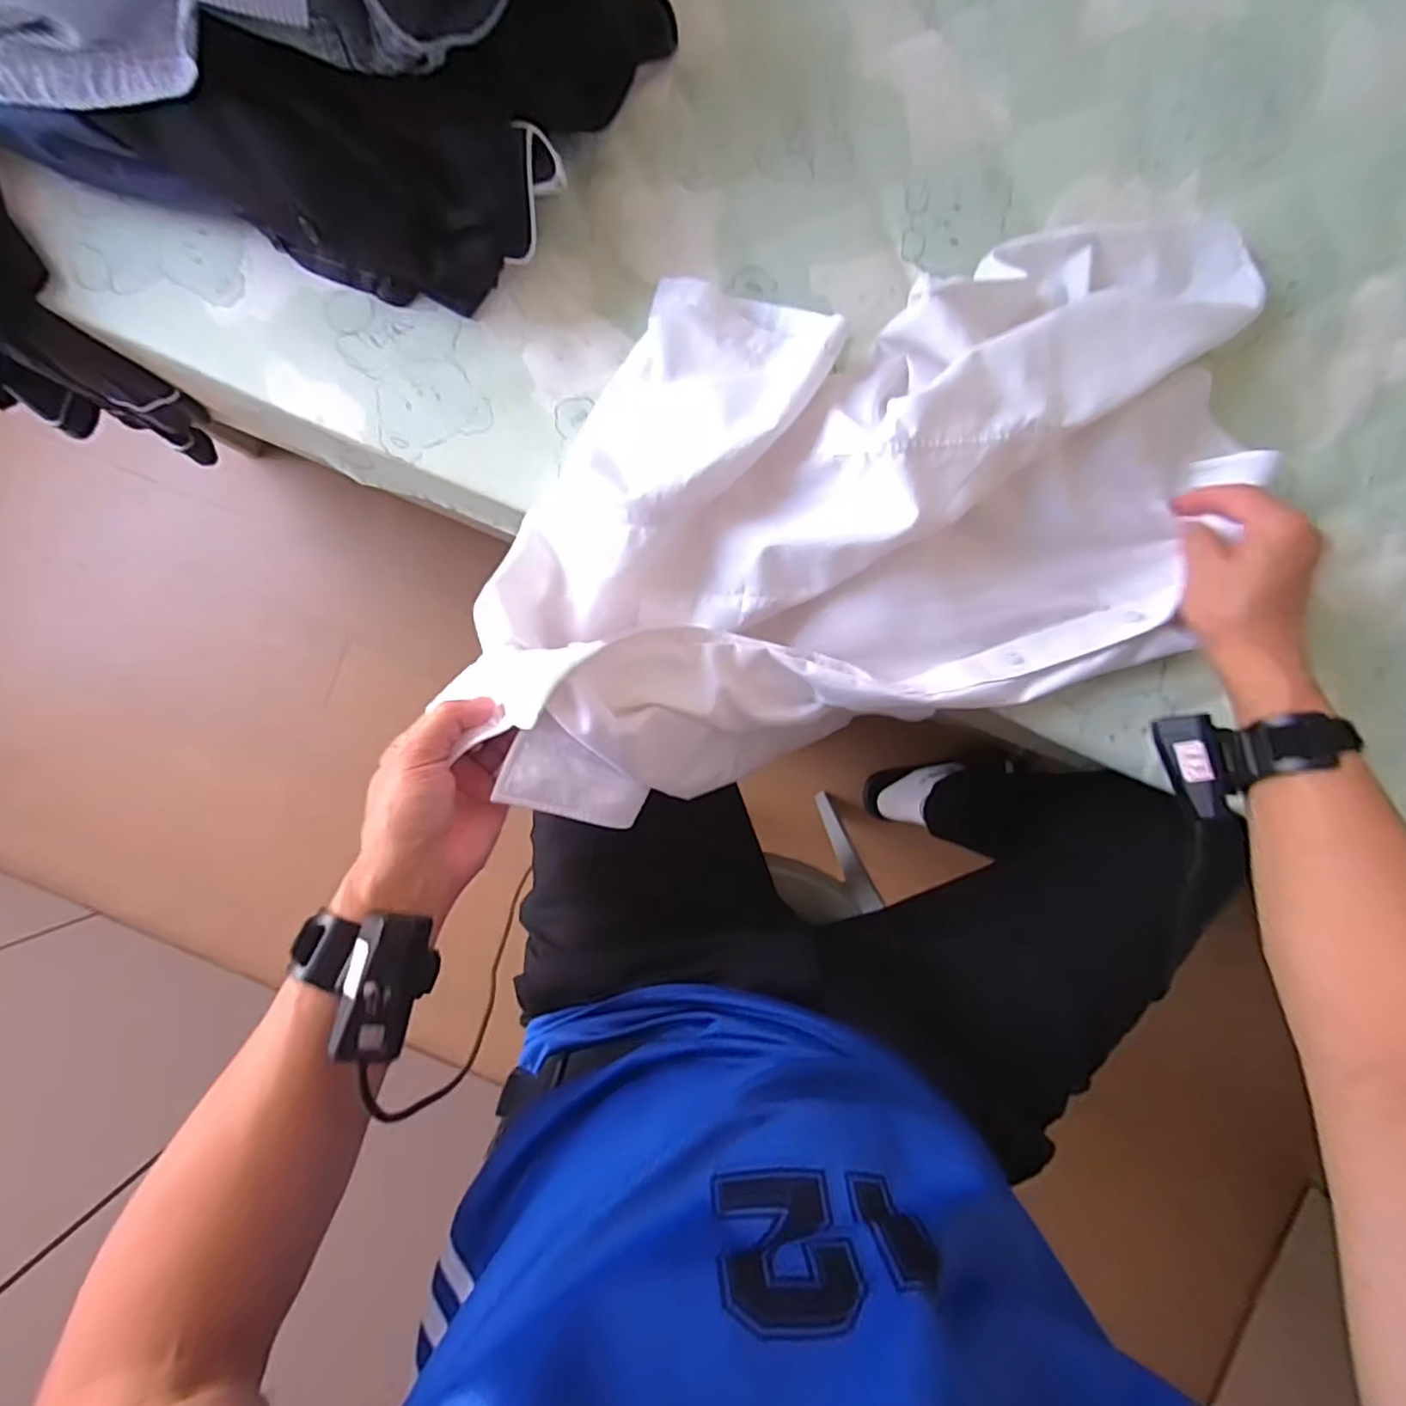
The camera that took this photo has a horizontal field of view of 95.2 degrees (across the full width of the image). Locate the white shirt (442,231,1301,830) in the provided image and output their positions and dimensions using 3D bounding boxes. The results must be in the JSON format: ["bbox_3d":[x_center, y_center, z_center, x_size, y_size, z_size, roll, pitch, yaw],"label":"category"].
[{"bbox_3d":[0.126,-0.149,0.453,0.580,0.109,0.338,-16,92,0],"label":"white shirt"}]

